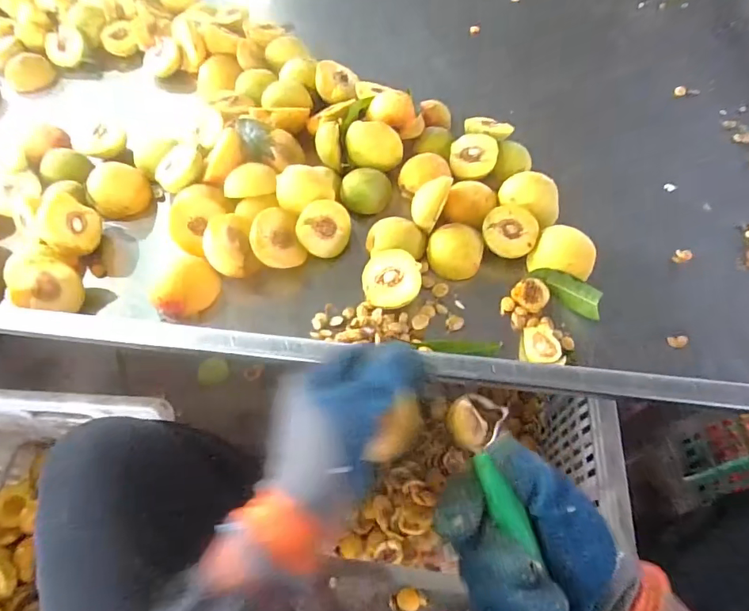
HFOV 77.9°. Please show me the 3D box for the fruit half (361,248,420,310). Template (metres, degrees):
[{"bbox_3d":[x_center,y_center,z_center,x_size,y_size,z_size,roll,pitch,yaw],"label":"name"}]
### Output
[{"bbox_3d":[0.017,-0.022,0.464,0.055,0.039,0.060,-2,59,3],"label":"fruit half"}]

